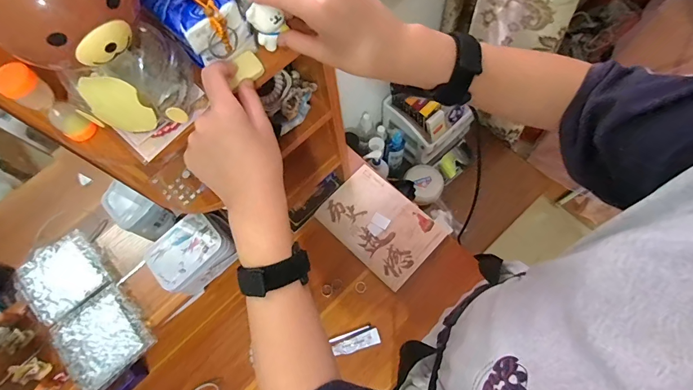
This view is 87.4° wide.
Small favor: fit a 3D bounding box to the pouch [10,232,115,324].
[{"bbox_3d":[-0.436,0.125,0.558,0.111,0.023,0.125,-42,72,-14],"label":"pouch"}]

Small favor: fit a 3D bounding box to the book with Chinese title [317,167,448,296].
[{"bbox_3d":[0.063,0.056,0.686,0.206,0.024,0.147,41,75,17],"label":"book with Chinese title"}]

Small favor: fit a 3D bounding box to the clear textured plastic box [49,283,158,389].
[{"bbox_3d":[-0.351,0.206,0.521,0.107,0.022,0.114,-41,72,-13],"label":"clear textured plastic box"}]

